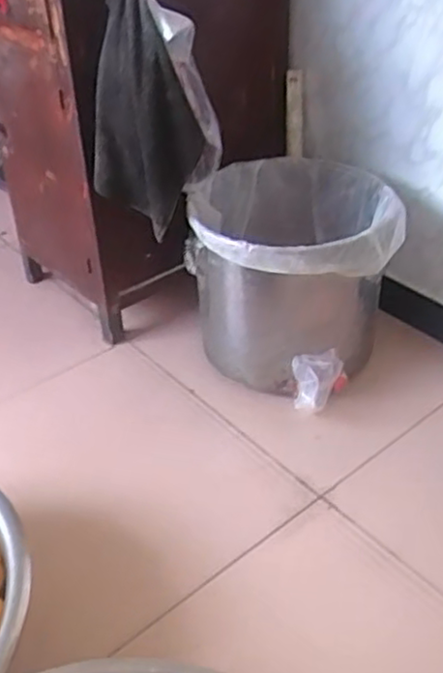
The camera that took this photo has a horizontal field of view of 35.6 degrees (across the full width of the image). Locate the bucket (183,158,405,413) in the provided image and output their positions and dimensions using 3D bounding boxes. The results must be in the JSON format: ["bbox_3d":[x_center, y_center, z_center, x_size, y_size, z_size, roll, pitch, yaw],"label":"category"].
[{"bbox_3d":[0.143,-0.130,1.445,0.385,0.348,0.411,-2,37,2],"label":"bucket"}]

